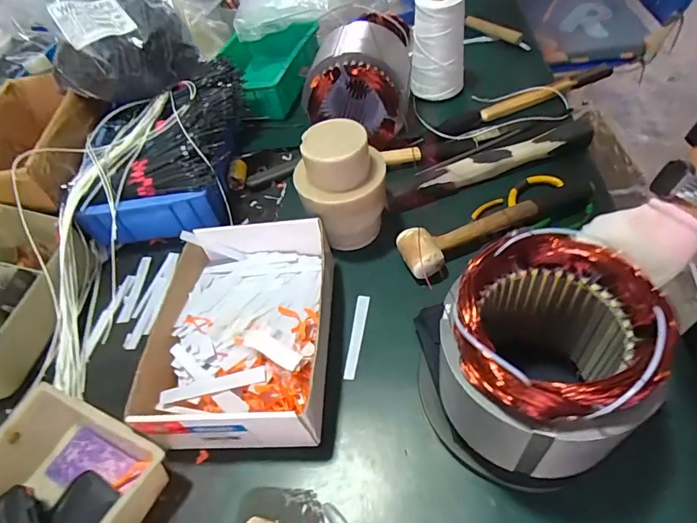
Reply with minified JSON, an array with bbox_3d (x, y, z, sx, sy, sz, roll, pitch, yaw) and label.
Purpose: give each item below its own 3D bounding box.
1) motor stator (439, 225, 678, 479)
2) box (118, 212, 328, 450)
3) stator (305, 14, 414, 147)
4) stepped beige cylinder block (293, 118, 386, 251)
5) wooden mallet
[{"bbox_3d":[0.144,0.083,0.361,0.136,0.163,0.135,-3,51,4],"label":"motor stator"},{"bbox_3d":[-0.119,0.071,0.496,0.196,0.073,0.245,-1,51,5],"label":"box"},{"bbox_3d":[0.013,-0.268,0.692,0.157,0.142,0.162,0,51,8],"label":"stator"},{"bbox_3d":[-0.007,-0.086,0.560,0.108,0.156,0.090,-15,50,-4],"label":"stepped beige cylinder block"},{"bbox_3d":[0.188,-0.048,0.571,0.259,0.049,0.057,-24,51,-11],"label":"wooden mallet"}]

